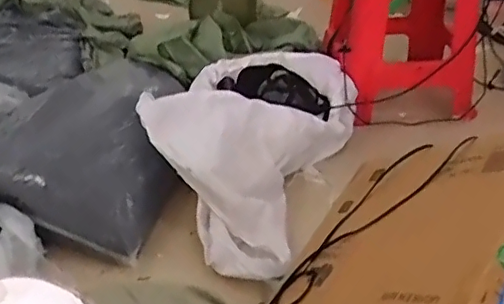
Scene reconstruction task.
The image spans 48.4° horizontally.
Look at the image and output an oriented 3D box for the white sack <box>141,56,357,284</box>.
[{"bbox_3d":[-0.012,-0.042,1.350,0.422,0.187,0.738,10,34,17],"label":"white sack"}]

